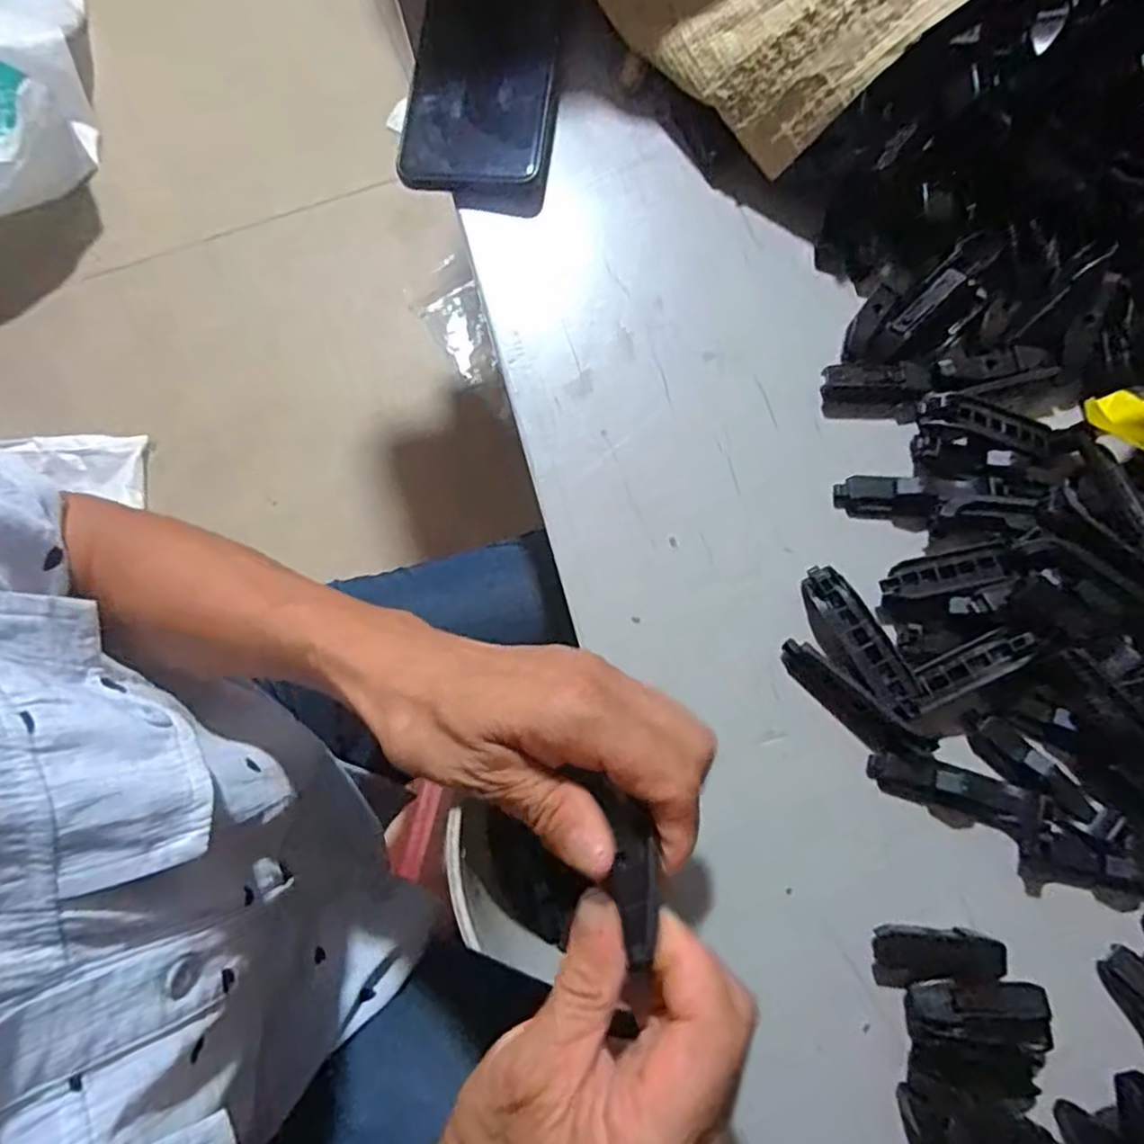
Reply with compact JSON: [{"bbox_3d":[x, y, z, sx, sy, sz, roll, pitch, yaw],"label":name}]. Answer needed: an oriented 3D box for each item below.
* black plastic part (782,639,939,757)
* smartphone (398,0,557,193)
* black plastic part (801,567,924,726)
[{"bbox_3d":[0.125,0.058,0.314,0.073,0.014,0.016,39,80,8],"label":"black plastic part"},{"bbox_3d":[-0.048,-0.271,0.382,0.075,0.015,0.138,4,84,4],"label":"smartphone"},{"bbox_3d":[0.129,0.033,0.320,0.026,0.013,0.074,-31,80,-6],"label":"black plastic part"}]

